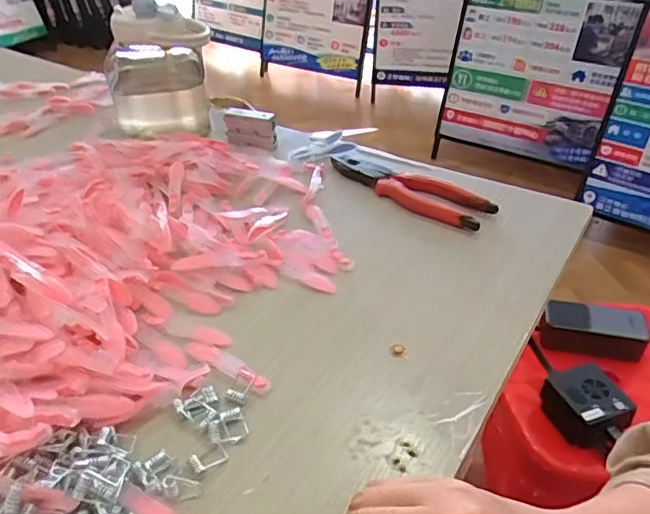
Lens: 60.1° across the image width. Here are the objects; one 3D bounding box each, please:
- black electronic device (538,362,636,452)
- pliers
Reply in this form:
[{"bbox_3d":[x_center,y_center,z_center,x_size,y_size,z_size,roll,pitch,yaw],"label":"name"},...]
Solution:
[{"bbox_3d":[0.299,0.170,0.646,0.075,0.044,0.082,-14,40,-15],"label":"black electronic device"},{"bbox_3d":[0.080,-0.075,0.573,0.050,0.017,0.189,-32,47,-33],"label":"pliers"}]

